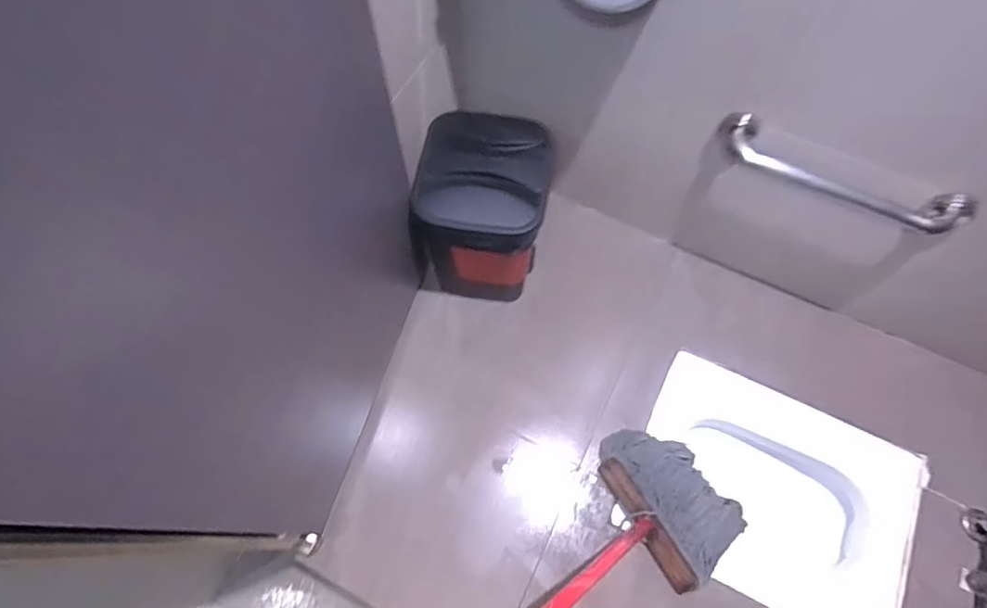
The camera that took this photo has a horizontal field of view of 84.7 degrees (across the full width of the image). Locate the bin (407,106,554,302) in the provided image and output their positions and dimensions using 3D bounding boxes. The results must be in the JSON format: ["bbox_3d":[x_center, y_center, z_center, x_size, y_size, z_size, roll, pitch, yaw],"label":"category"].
[{"bbox_3d":[-0.020,-0.191,1.165,0.255,0.351,0.278,17,66,6],"label":"bin"}]

